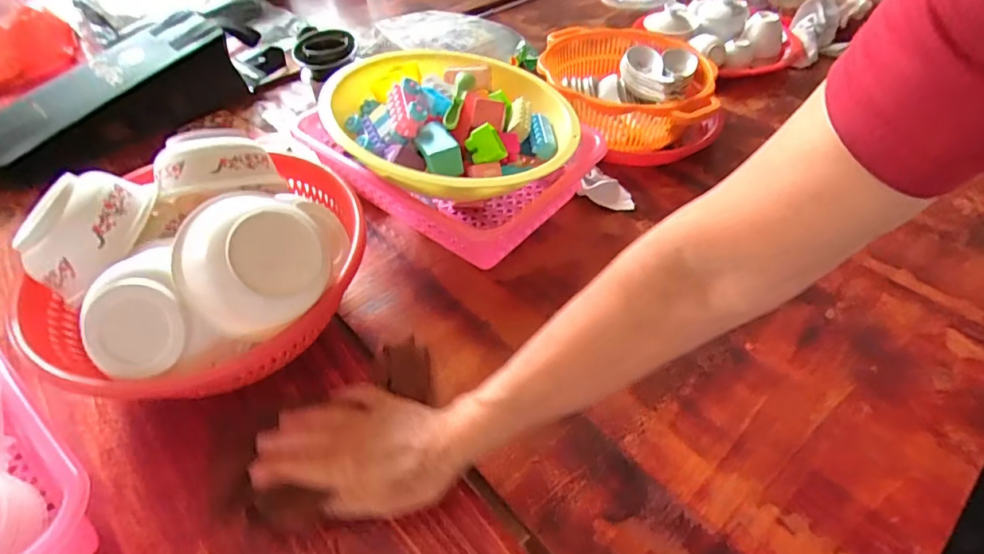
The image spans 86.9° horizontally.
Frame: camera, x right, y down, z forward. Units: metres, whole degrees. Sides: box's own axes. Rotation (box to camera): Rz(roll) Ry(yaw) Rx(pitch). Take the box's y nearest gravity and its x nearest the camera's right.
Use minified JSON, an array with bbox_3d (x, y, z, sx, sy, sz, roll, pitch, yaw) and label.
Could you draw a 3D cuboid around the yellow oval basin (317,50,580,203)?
[{"bbox_3d":[-0.037,-0.168,0.533,0.241,0.067,0.245,11,50,10],"label":"yellow oval basin"}]

